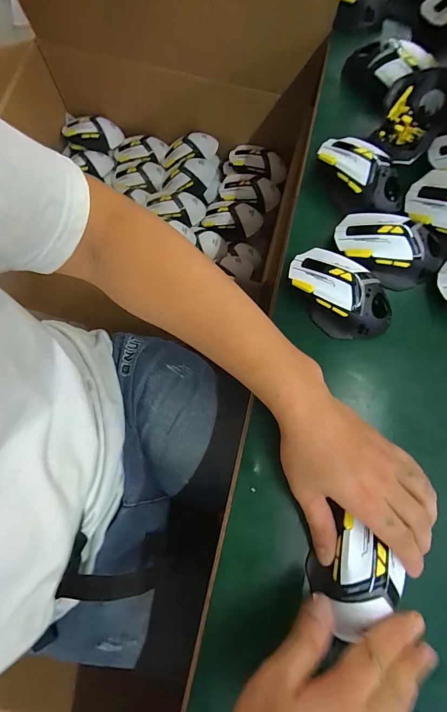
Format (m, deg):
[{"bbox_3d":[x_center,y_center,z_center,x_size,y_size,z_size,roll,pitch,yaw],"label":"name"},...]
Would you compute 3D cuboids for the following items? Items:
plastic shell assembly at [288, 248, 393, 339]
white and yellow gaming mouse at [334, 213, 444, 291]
[{"bbox_3d":[0.122,-0.064,0.347,0.120,0.038,0.069,41,80,8],"label":"plastic shell assembly"},{"bbox_3d":[0.179,-0.116,0.358,0.111,0.034,0.066,20,78,3],"label":"white and yellow gaming mouse"}]

